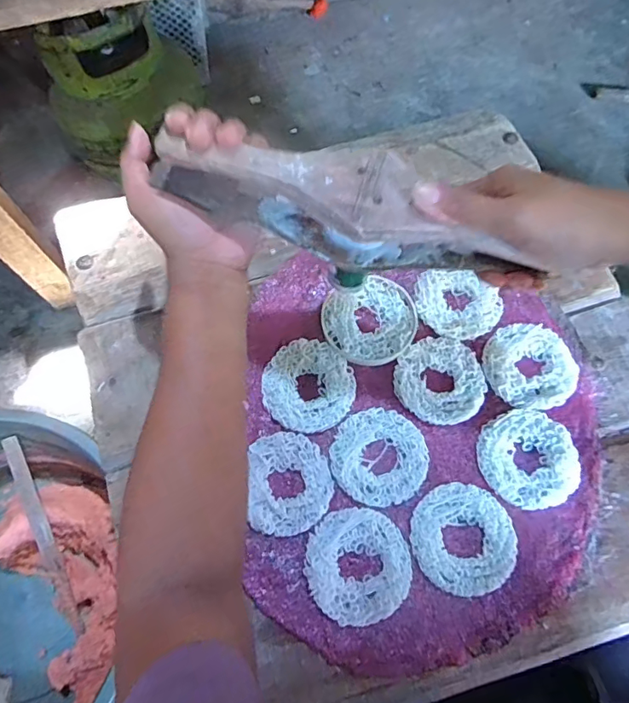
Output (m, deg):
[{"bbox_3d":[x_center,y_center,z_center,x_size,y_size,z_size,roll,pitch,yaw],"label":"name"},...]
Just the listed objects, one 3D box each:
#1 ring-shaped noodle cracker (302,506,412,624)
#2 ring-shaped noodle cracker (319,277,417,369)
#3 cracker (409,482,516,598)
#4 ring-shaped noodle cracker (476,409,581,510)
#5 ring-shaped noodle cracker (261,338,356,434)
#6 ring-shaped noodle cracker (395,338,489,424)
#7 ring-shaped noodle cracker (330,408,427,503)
[{"bbox_3d":[0.033,0.162,0.379,0.077,0.006,0.078,0,66,1],"label":"ring-shaped noodle cracker"},{"bbox_3d":[0.052,-0.029,0.458,0.085,0.005,0.080,0,66,1],"label":"ring-shaped noodle cracker"},{"bbox_3d":[0.117,0.146,0.390,0.078,0.009,0.080,0,66,1],"label":"cracker"},{"bbox_3d":[0.179,0.089,0.414,0.079,0.005,0.079,0,66,1],"label":"ring-shaped noodle cracker"},{"bbox_3d":[-0.005,0.029,0.436,0.079,0.008,0.079,0,66,1],"label":"ring-shaped noodle cracker"},{"bbox_3d":[0.113,0.025,0.441,0.079,0.007,0.077,0,66,1],"label":"ring-shaped noodle cracker"},{"bbox_3d":[0.054,0.087,0.416,0.078,0.007,0.078,0,66,1],"label":"ring-shaped noodle cracker"}]

